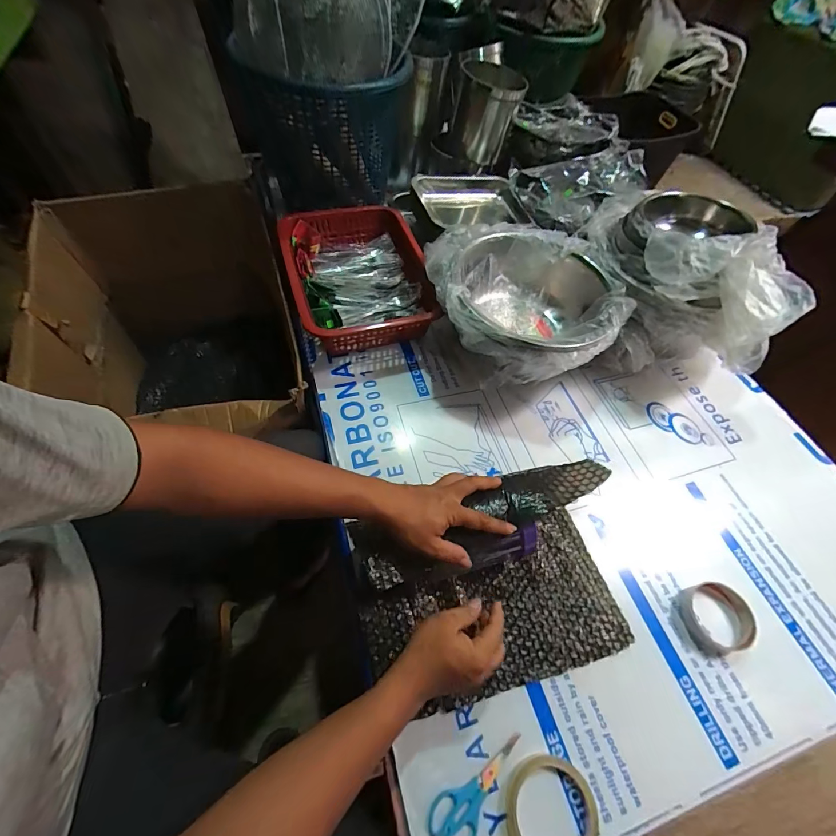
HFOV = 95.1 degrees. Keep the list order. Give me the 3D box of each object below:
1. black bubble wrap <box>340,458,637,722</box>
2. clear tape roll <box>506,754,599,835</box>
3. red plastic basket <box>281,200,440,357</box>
[{"bbox_3d":[0.098,0.201,0.463,0.312,0.124,0.219,-13,61,-11],"label":"black bubble wrap"},{"bbox_3d":[0.139,0.407,0.393,0.094,0.017,0.089,1,59,-2],"label":"clear tape roll"},{"bbox_3d":[-0.111,-0.268,0.731,0.245,0.085,0.323,-14,61,-11],"label":"red plastic basket"}]

